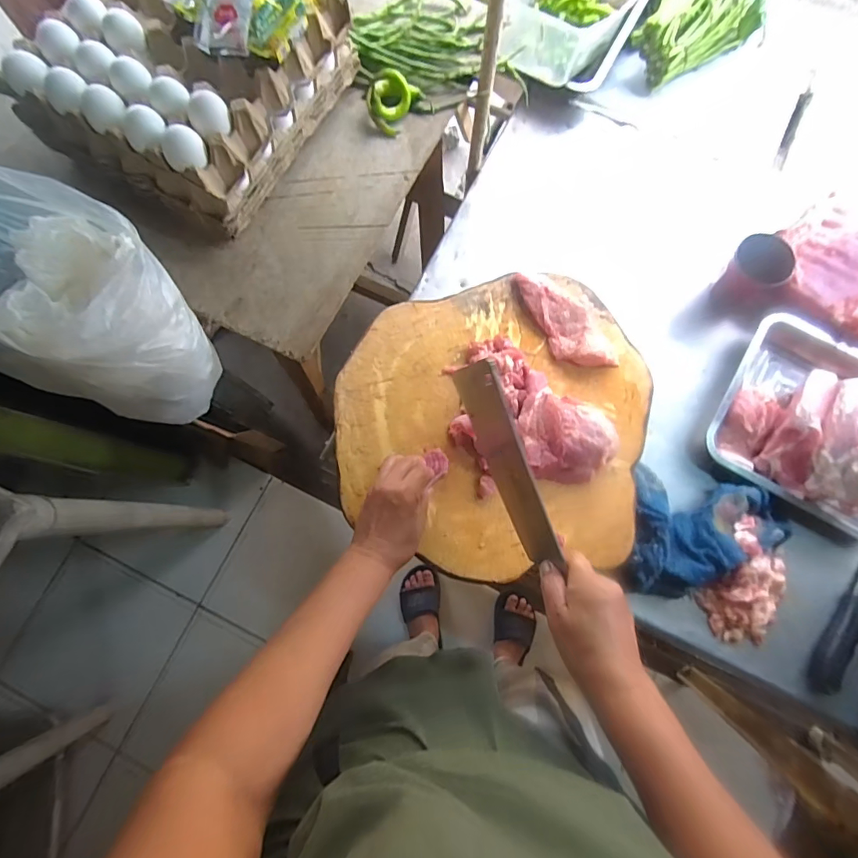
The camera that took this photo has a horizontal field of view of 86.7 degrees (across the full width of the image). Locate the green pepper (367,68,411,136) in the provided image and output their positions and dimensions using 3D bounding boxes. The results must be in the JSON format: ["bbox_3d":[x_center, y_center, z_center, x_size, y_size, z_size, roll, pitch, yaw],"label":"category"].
[{"bbox_3d":[-0.053,-0.440,0.604,0.057,0.031,0.086,-6,79,-2],"label":"green pepper"}]

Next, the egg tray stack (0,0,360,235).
[{"bbox_3d":[-0.280,-0.427,0.529,0.271,0.111,0.291,28,80,4],"label":"egg tray stack"}]

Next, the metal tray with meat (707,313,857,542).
[{"bbox_3d":[0.593,-0.006,0.648,0.315,0.127,0.275,30,80,5],"label":"metal tray with meat"}]

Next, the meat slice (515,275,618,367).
[{"bbox_3d":[0.177,-0.140,0.605,0.064,0.026,0.164,-39,82,-8],"label":"meat slice"}]

